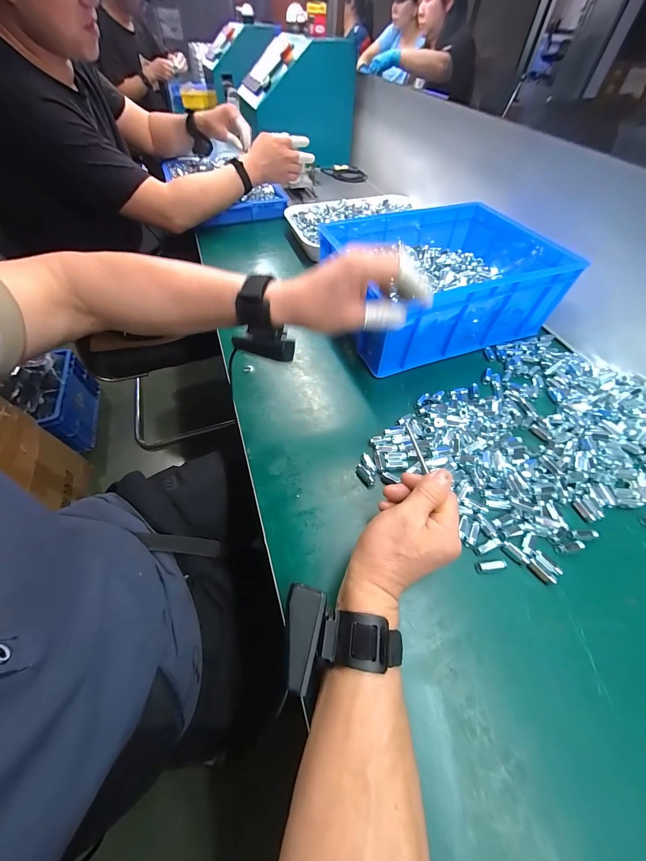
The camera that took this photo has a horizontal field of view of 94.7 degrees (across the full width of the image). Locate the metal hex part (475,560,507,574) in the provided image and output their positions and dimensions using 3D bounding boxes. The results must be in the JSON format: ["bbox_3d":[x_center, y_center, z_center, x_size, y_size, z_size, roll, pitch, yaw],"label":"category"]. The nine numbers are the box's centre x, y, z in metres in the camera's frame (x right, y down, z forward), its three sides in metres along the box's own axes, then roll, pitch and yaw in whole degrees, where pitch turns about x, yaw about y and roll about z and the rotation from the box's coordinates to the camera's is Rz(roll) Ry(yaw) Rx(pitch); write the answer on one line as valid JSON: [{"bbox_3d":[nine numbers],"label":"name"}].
[{"bbox_3d":[0.176,0.142,0.310,0.032,0.007,0.009,-8,57,-5],"label":"metal hex part"}]

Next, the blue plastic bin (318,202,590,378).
[{"bbox_3d":[0.206,-0.273,0.519,0.358,0.119,0.279,-15,58,-10],"label":"blue plastic bin"}]

